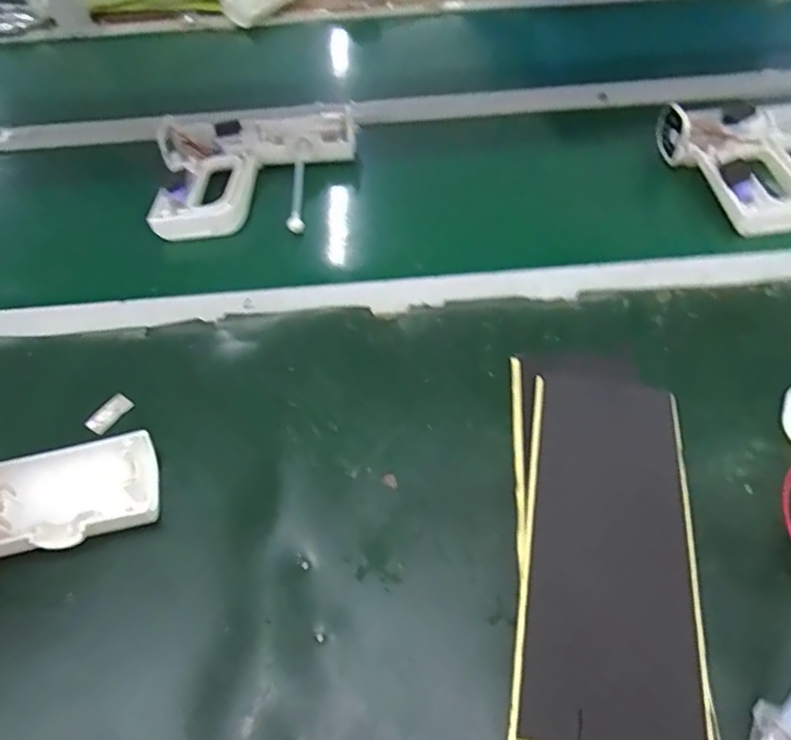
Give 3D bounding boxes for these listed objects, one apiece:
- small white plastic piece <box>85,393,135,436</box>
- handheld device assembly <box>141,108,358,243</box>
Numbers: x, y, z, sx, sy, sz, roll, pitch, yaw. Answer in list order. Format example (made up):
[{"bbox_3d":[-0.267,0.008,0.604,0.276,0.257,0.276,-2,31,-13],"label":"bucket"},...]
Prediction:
[{"bbox_3d":[-0.217,0.032,0.445,0.012,0.007,0.034,23,56,20],"label":"small white plastic piece"},{"bbox_3d":[-0.150,-0.236,0.646,0.210,0.041,0.232,-9,51,-4],"label":"handheld device assembly"}]

